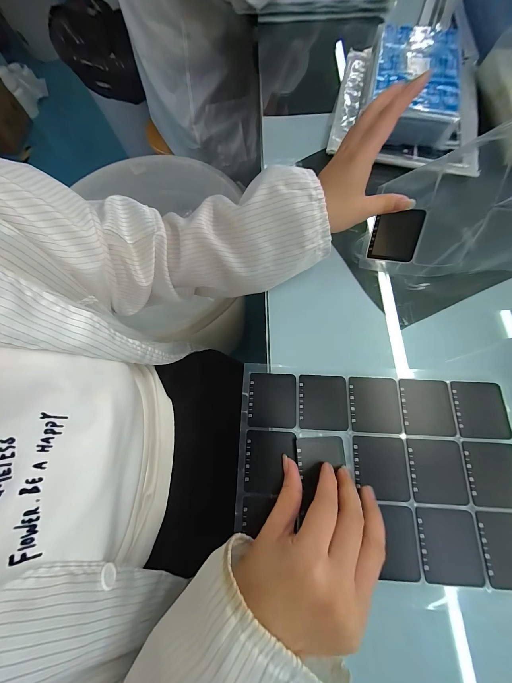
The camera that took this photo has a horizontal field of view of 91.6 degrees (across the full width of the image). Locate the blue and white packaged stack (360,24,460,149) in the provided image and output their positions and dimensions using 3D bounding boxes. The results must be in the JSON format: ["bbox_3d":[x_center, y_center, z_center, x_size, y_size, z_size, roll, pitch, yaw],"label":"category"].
[{"bbox_3d":[0.221,-0.373,0.362,0.123,0.040,0.206,12,74,6],"label":"blue and white packaged stack"}]

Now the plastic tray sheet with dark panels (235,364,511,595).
[{"bbox_3d":[0.117,0.118,0.239,0.268,0.009,0.175,4,72,3],"label":"plastic tray sheet with dark panels"}]

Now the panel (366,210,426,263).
[{"bbox_3d":[0.162,-0.122,0.291,0.049,0.004,0.054,13,115,17],"label":"panel"}]

